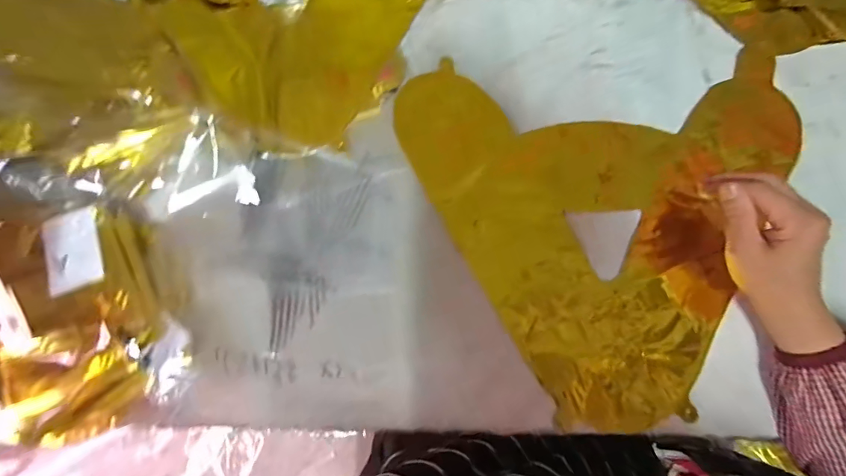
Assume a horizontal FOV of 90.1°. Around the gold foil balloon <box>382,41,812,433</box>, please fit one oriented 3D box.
[{"bbox_3d":[0.198,-0.056,0.419,0.351,0.044,0.362,-30,80,-6],"label":"gold foil balloon"}]

